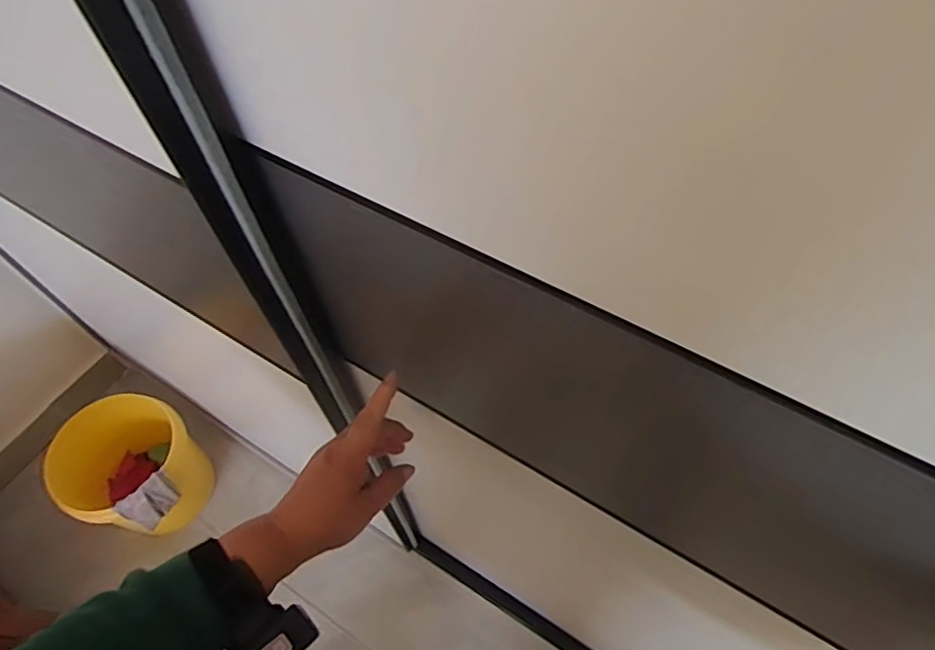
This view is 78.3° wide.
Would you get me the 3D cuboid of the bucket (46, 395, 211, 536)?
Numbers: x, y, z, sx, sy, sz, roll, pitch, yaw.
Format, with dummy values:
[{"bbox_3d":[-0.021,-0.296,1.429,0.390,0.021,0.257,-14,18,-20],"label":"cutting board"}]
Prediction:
[{"bbox_3d":[-0.702,0.311,1.244,0.267,0.222,0.261,19,61,12],"label":"bucket"}]

